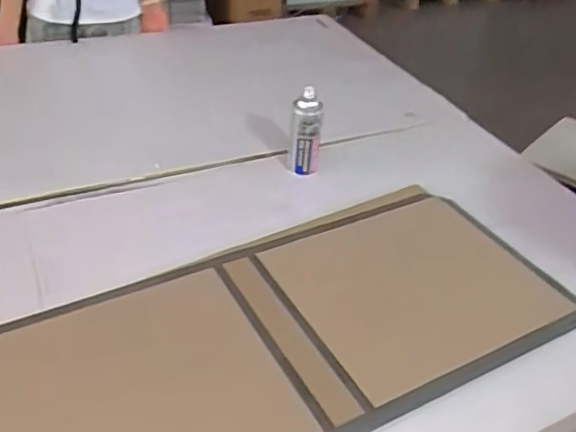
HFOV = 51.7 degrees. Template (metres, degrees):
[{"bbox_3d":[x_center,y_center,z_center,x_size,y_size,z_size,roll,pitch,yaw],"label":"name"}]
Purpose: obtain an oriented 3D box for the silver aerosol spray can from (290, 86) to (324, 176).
[{"bbox_3d":[0.037,-0.165,1.220,0.056,0.178,0.058,3,37,-2],"label":"silver aerosol spray can"}]

